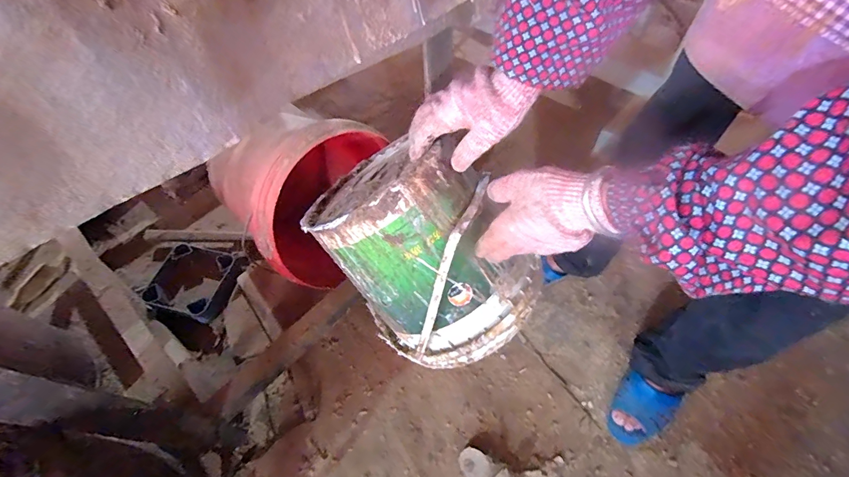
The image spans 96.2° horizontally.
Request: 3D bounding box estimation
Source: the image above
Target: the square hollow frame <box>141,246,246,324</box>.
[{"bbox_3d":[-0.489,0.084,0.813,0.151,0.042,0.155,13,62,8],"label":"square hollow frame"}]

